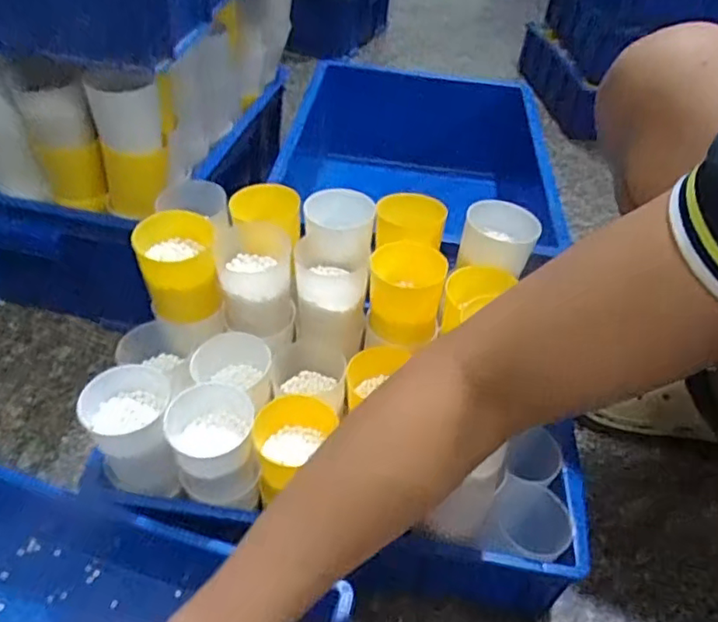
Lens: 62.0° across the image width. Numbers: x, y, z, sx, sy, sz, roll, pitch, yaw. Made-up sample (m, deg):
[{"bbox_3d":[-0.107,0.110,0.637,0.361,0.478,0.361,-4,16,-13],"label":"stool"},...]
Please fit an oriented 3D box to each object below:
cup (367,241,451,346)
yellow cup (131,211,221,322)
[{"bbox_3d":[0.039,-0.016,0.516,0.063,0.060,0.062,1,45,-1],"label":"cup"},{"bbox_3d":[-0.153,-0.033,0.510,0.061,0.088,0.057,1,45,-1],"label":"yellow cup"}]

